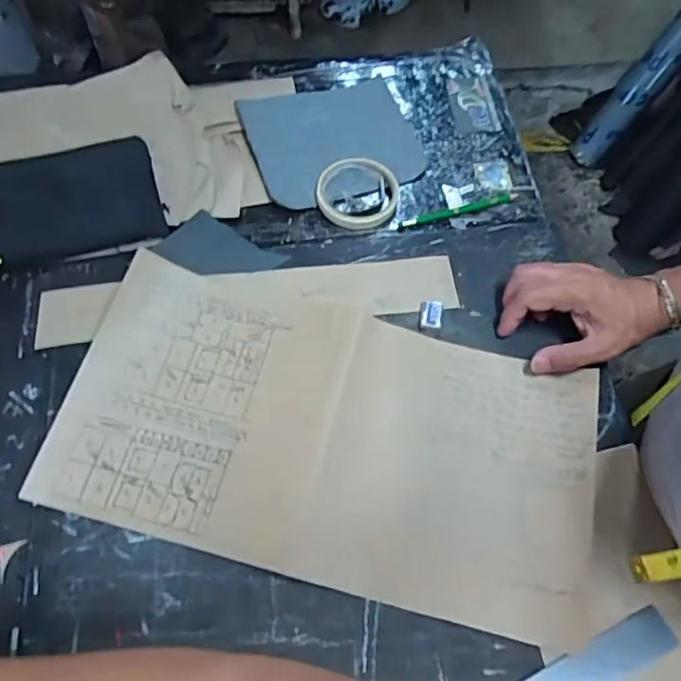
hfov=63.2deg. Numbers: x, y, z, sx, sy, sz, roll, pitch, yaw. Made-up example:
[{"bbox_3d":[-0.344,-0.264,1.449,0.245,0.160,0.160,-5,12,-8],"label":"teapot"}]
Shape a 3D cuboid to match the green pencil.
[{"bbox_3d":[0.127,-0.141,0.600,0.141,0.008,0.013,-19,66,-8],"label":"green pencil"}]

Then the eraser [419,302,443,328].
[{"bbox_3d":[0.084,-0.025,0.514,0.020,0.006,0.027,6,65,3],"label":"eraser"}]

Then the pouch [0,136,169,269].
[{"bbox_3d":[-0.297,-0.145,0.568,0.207,0.026,0.133,-17,66,-7],"label":"pouch"}]

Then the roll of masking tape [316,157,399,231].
[{"bbox_3d":[0.019,-0.160,0.596,0.086,0.020,0.093,0,65,1],"label":"roll of masking tape"}]

